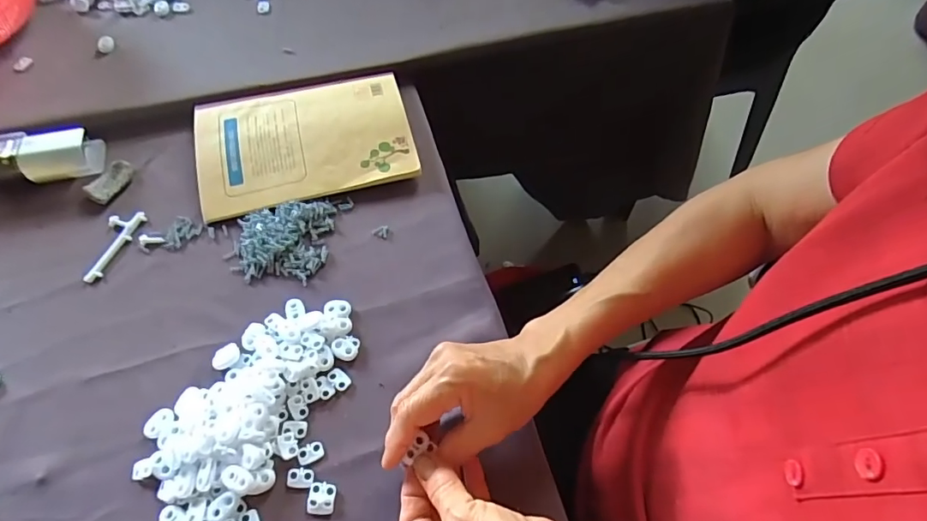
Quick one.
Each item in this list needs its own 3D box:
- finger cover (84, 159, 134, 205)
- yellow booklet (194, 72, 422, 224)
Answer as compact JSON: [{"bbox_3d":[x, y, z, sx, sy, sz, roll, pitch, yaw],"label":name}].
[{"bbox_3d":[-0.340,-0.078,0.477,0.025,0.007,0.045,29,66,15],"label":"finger cover"},{"bbox_3d":[-0.159,-0.122,0.495,0.205,0.018,0.139,-13,62,-7],"label":"yellow booklet"}]

